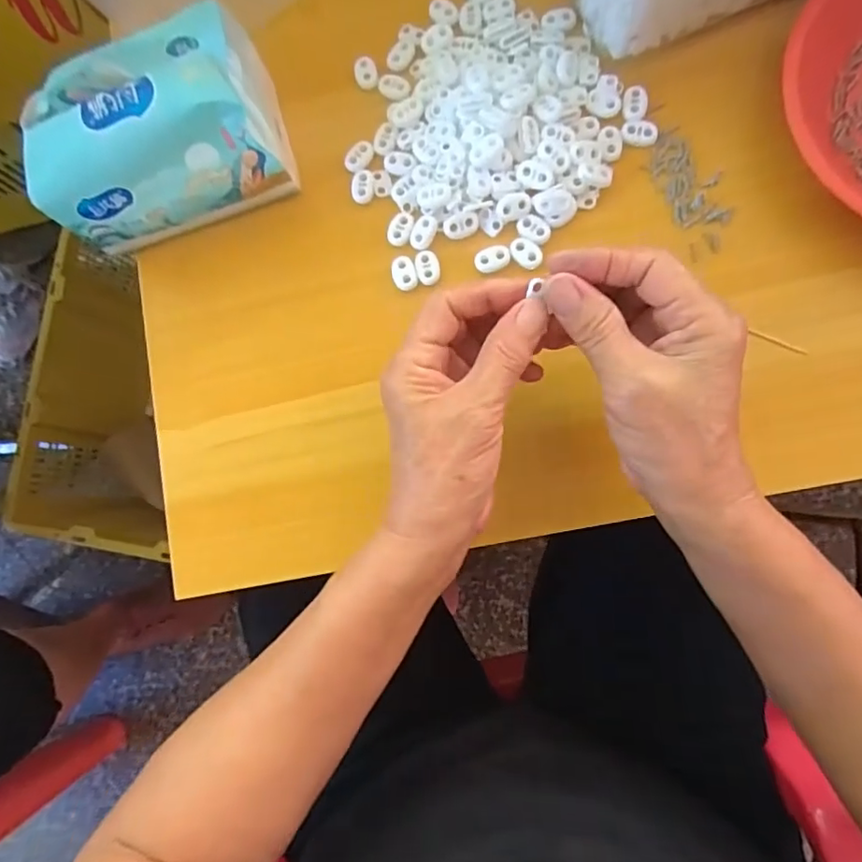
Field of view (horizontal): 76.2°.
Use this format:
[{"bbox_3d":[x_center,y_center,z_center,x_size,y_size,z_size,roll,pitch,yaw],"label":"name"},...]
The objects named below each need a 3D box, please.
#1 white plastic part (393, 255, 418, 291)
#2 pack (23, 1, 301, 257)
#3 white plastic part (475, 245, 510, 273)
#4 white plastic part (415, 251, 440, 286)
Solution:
[{"bbox_3d":[-0.017,-0.102,0.354,0.015,0.004,0.024,-20,81,5],"label":"white plastic part"},{"bbox_3d":[-0.170,-0.190,0.337,0.142,0.083,0.105,-12,82,6],"label":"pack"},{"bbox_3d":[0.039,-0.110,0.350,0.022,0.004,0.016,-23,81,4],"label":"white plastic part"},{"bbox_3d":[-0.002,-0.105,0.353,0.015,0.004,0.022,-13,82,6],"label":"white plastic part"}]

